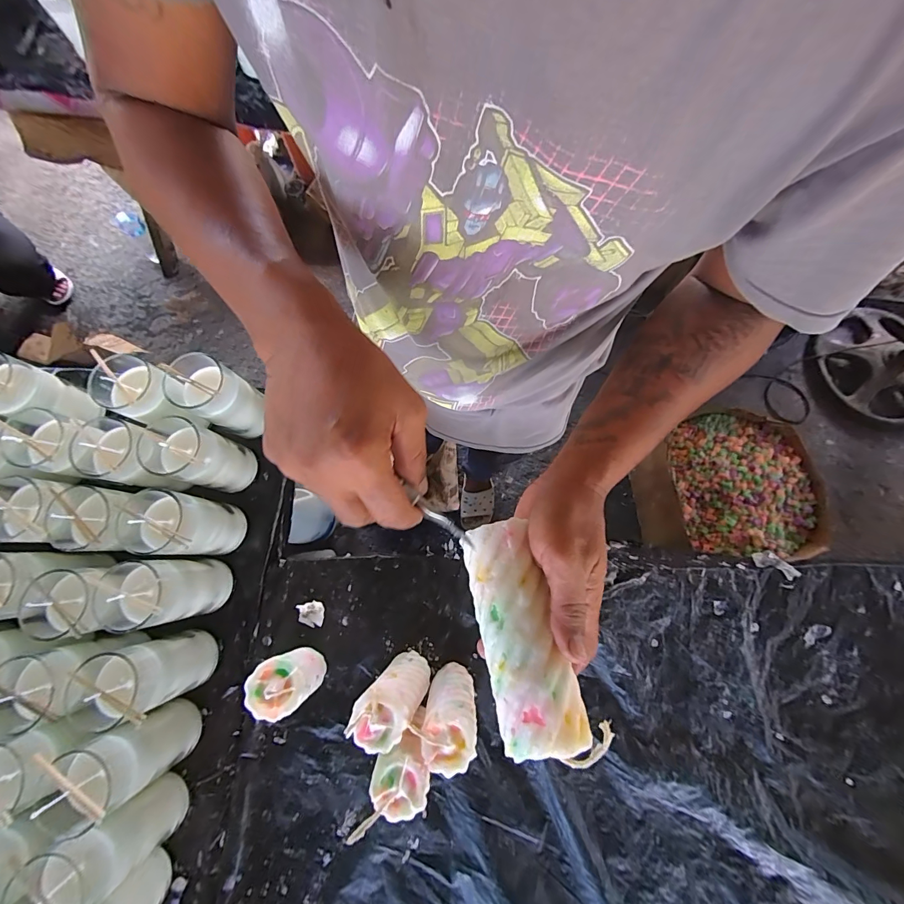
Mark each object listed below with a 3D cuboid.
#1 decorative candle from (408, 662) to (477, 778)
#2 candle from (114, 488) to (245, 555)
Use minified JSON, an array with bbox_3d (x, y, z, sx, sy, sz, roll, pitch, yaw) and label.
[{"bbox_3d":[-0.002,0.278,0.423,0.059,0.131,0.052,-29,78,-8],"label":"decorative candle"},{"bbox_3d":[-0.311,0.087,0.460,0.078,0.137,0.063,3,76,-1],"label":"candle"}]

